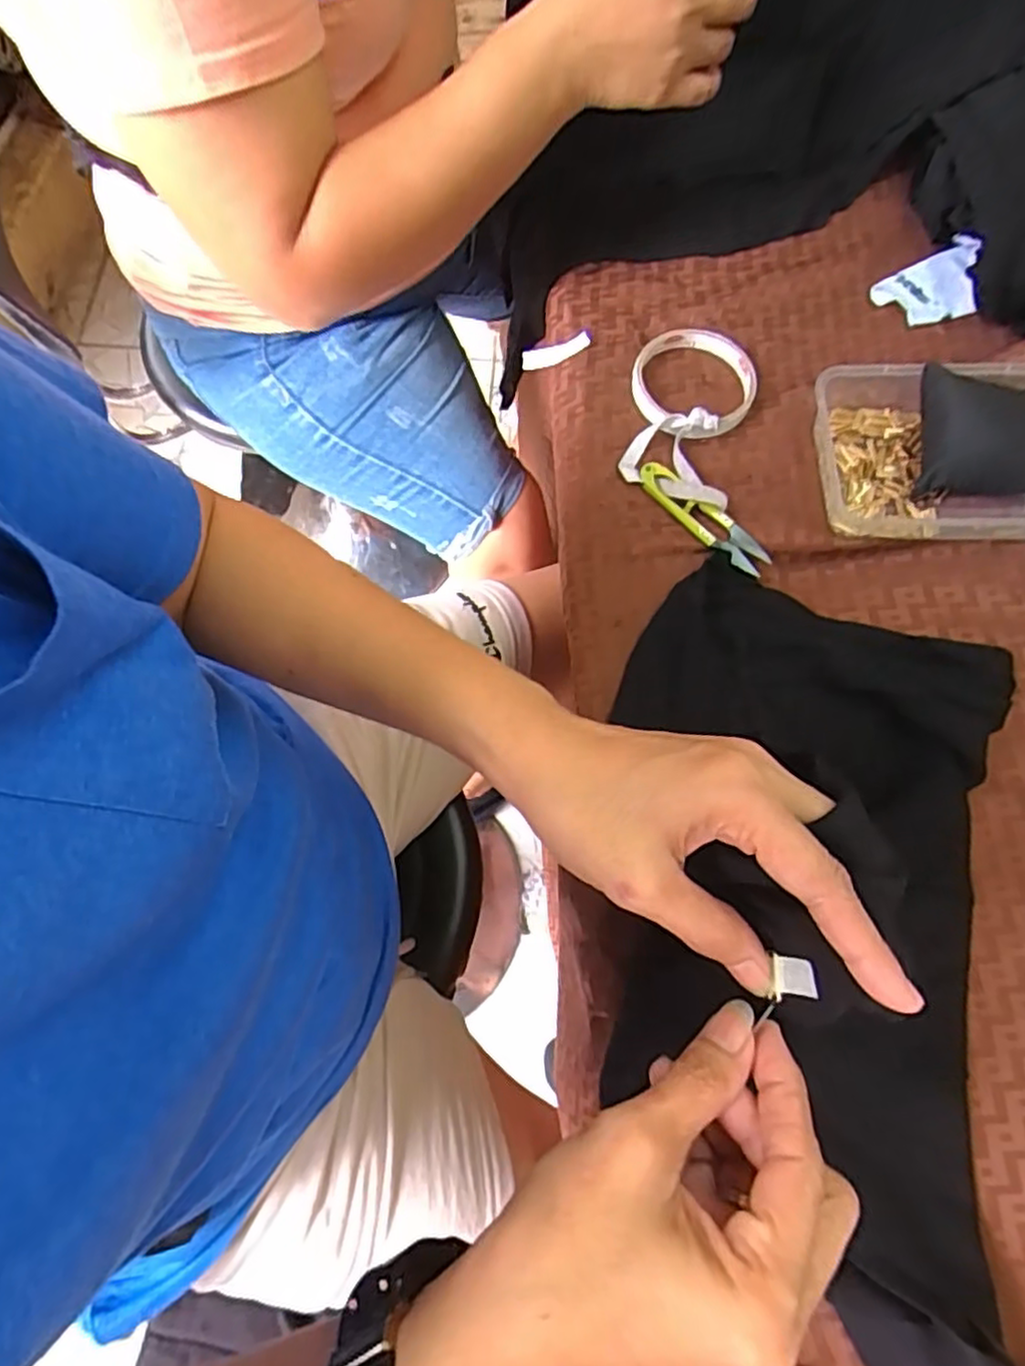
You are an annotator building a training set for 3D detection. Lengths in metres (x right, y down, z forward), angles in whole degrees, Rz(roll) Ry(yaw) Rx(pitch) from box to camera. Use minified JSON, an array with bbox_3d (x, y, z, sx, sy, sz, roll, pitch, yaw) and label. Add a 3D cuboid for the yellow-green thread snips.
[{"bbox_3d":[0.124,-0.108,0.439,0.100,0.010,0.023,42,76,14],"label":"yellow-green thread snips"}]

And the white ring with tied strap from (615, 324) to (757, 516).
[{"bbox_3d":[0.120,-0.189,0.460,0.082,0.020,0.141,17,72,6],"label":"white ring with tied strap"}]

